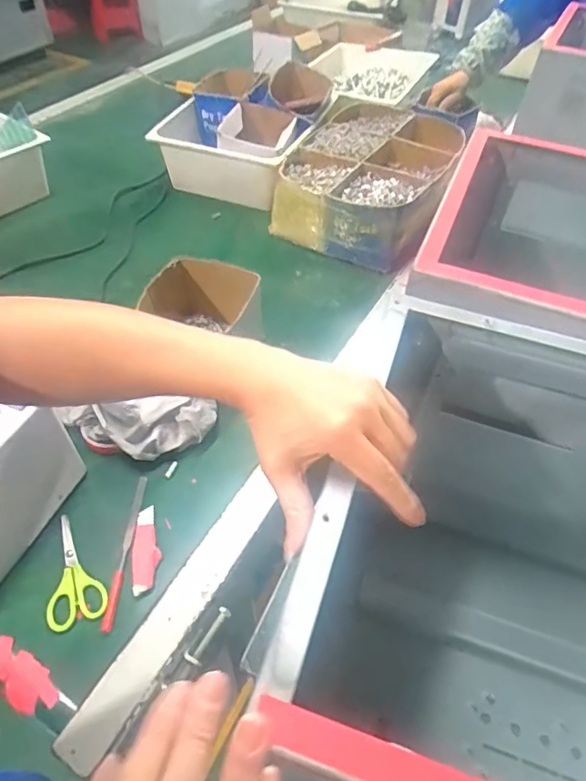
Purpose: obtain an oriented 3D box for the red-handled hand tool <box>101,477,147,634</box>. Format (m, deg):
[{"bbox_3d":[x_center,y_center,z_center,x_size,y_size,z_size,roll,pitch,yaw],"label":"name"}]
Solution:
[{"bbox_3d":[-0.186,0.175,0.570,0.012,0.009,0.175,2,50,-1],"label":"red-handled hand tool"}]

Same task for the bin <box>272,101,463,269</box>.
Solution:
[{"bbox_3d":[0.151,-0.428,1.012,0.284,0.107,0.436,16,52,11],"label":"bin"}]

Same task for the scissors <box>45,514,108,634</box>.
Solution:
[{"bbox_3d":[-0.240,0.192,0.550,0.058,0.008,0.122,-20,54,-18],"label":"scissors"}]

